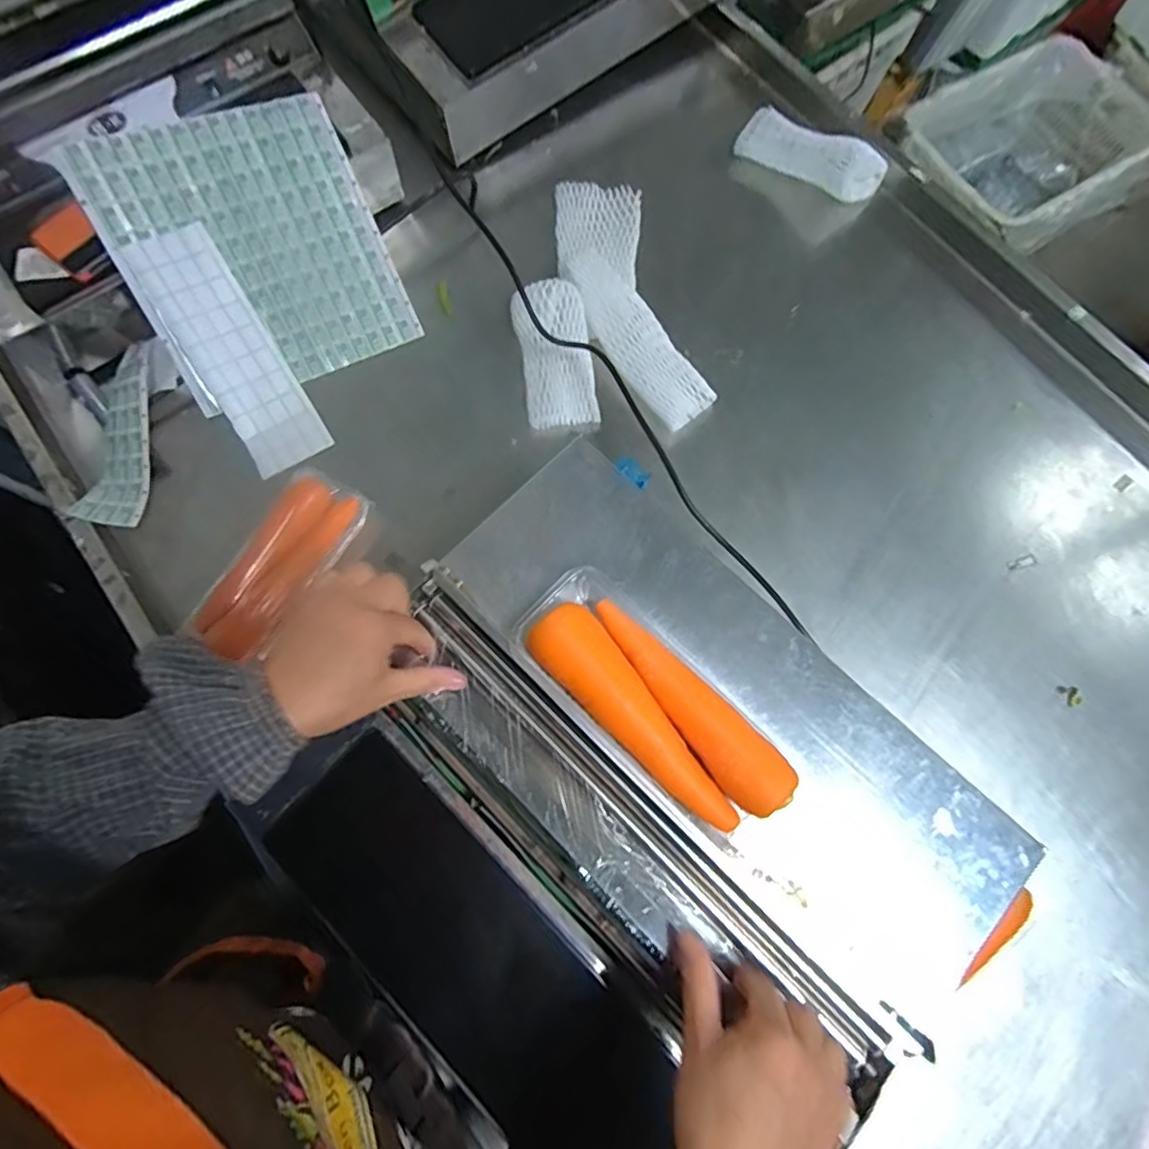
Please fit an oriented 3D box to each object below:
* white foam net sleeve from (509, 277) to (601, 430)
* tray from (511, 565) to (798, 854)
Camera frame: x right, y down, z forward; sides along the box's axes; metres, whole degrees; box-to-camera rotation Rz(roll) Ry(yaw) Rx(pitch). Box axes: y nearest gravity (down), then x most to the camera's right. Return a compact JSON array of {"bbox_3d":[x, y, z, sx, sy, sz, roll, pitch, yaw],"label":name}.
[{"bbox_3d":[-0.024,-0.262,0.724,0.083,0.029,0.165,-10,95,-5],"label":"white foam net sleeve"},{"bbox_3d":[0.059,0.092,0.451,0.222,0.052,0.094,42,76,10],"label":"tray"}]

